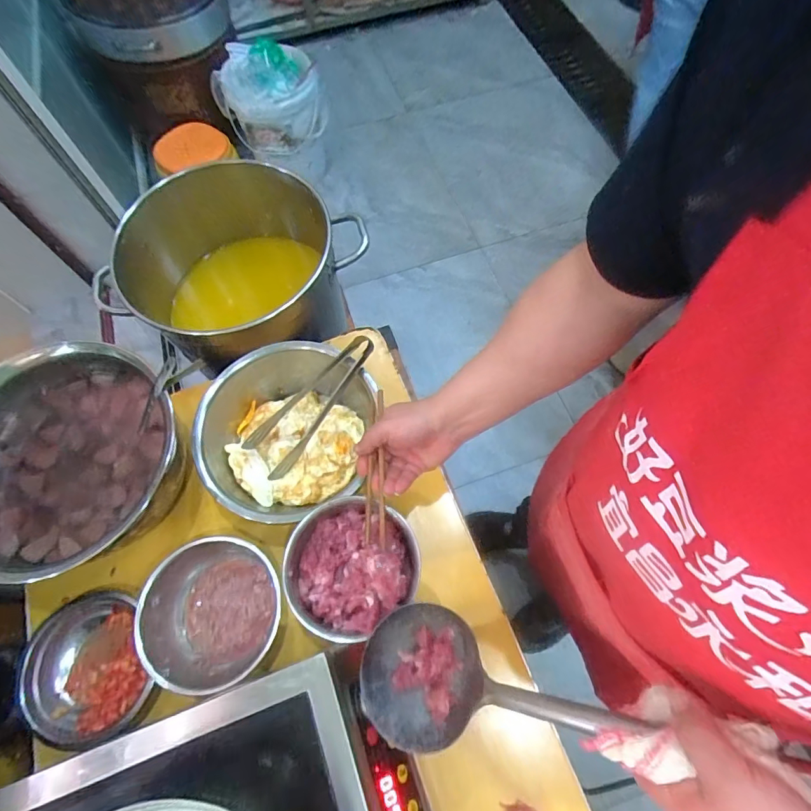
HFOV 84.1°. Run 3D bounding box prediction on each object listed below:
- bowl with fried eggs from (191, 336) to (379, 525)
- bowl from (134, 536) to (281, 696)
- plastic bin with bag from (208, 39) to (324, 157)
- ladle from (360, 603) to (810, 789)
[{"bbox_3d":[-0.146,0.032,0.643,0.264,0.111,0.233,-34,71,-12],"label":"bowl with fried eggs"},{"bbox_3d":[-0.237,0.250,0.564,0.154,0.089,0.155,-11,68,-4],"label":"bowl"},{"bbox_3d":[-0.449,-1.036,1.527,0.290,0.238,0.331,40,73,16],"label":"plastic bin with bag"},{"bbox_3d":[0.173,0.241,0.345,0.513,0.076,0.121,-15,60,39],"label":"ladle"}]

